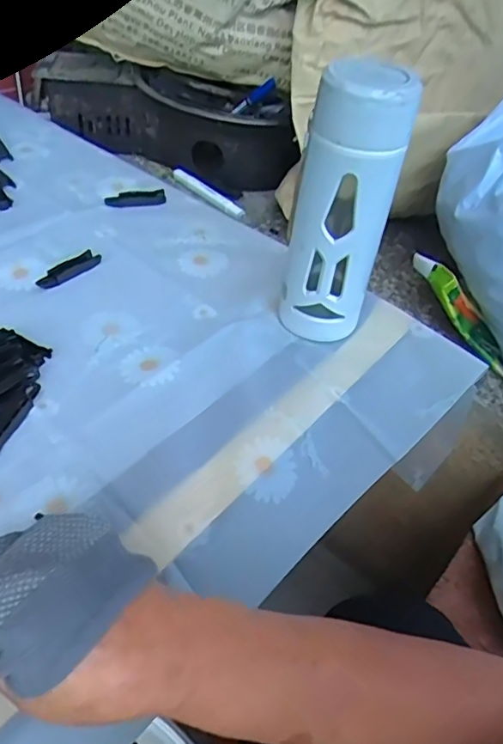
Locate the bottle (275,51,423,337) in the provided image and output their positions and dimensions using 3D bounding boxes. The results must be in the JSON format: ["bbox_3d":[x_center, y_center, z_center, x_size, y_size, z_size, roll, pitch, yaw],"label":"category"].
[{"bbox_3d":[0.072,-0.125,0.451,0.069,0.205,0.069,15,46,7],"label":"bottle"}]

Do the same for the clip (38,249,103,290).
[{"bbox_3d":[-0.170,-0.095,0.535,0.021,0.008,0.063,33,51,23],"label":"clip"}]

